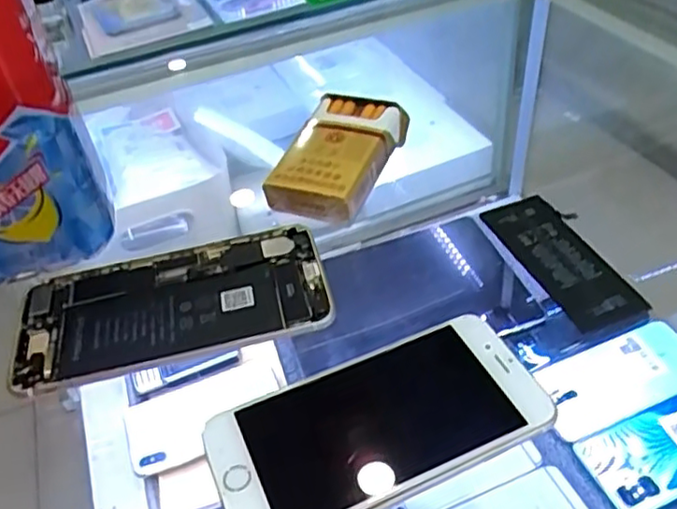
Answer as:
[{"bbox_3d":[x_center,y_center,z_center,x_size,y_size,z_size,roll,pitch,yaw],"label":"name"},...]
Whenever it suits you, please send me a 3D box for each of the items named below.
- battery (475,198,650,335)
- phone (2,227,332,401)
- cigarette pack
[{"bbox_3d":[0.114,0.002,0.333,0.038,0.007,0.093,-20,45,-6],"label":"battery"},{"bbox_3d":[-0.085,0.025,0.333,0.155,0.008,0.078,-13,42,-6],"label":"phone"},{"bbox_3d":[-0.002,-0.061,0.395,0.058,0.028,0.096,12,45,21],"label":"cigarette pack"}]

